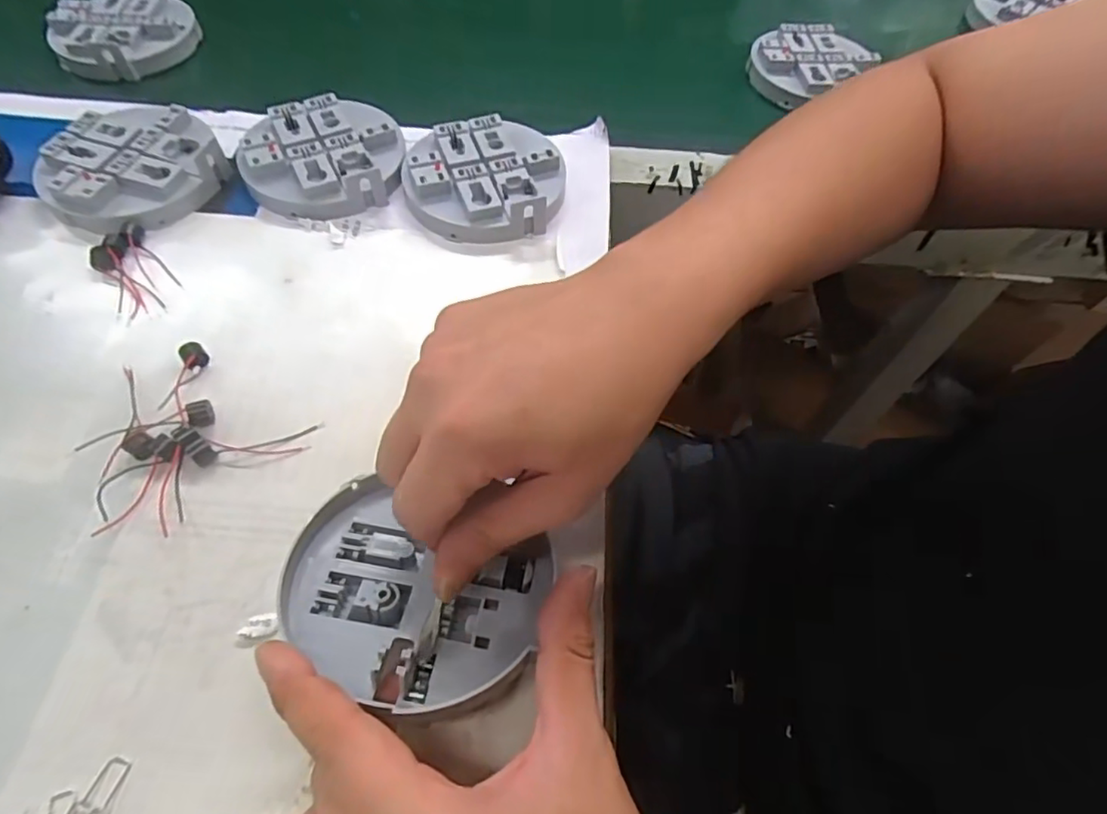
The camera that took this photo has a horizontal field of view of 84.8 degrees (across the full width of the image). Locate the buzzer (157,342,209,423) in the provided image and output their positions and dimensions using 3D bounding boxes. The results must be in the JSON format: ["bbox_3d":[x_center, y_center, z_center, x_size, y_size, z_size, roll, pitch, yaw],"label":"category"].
[{"bbox_3d":[-0.187,-0.013,0.306,0.015,0.010,0.047,-1,59,-5],"label":"buzzer"}]

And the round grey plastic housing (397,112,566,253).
[{"bbox_3d":[-0.043,-0.143,0.385,0.098,0.026,0.093,2,58,-3],"label":"round grey plastic housing"}]

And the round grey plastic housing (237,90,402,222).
[{"bbox_3d":[-0.147,-0.162,0.391,0.094,0.024,0.093,2,58,-3],"label":"round grey plastic housing"}]

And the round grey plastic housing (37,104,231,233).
[{"bbox_3d":[-0.260,-0.149,0.376,0.088,0.022,0.098,33,62,15],"label":"round grey plastic housing"}]

